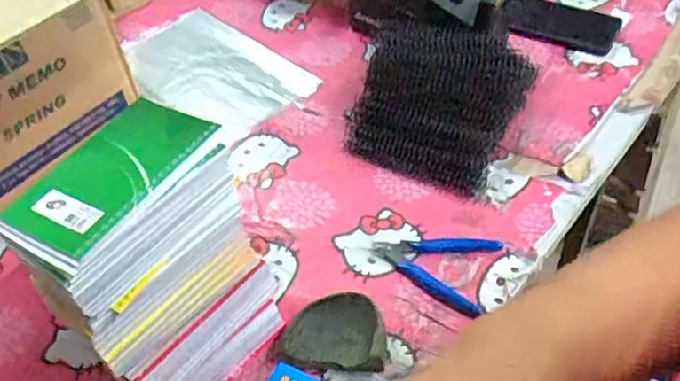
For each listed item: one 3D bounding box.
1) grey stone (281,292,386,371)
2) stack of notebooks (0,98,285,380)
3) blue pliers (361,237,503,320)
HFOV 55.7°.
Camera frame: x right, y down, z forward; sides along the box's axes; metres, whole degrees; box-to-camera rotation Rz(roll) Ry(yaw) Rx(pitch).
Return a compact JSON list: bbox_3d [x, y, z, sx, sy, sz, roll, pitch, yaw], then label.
[{"bbox_3d":[-0.005,0.126,0.574,0.090,0.027,0.063,4,51,7],"label":"grey stone"},{"bbox_3d":[-0.134,0.066,0.497,0.099,0.234,0.144,32,59,26],"label":"stack of notebooks"},{"bbox_3d":[0.084,0.068,0.625,0.123,0.009,0.083,16,53,16],"label":"blue pliers"}]

